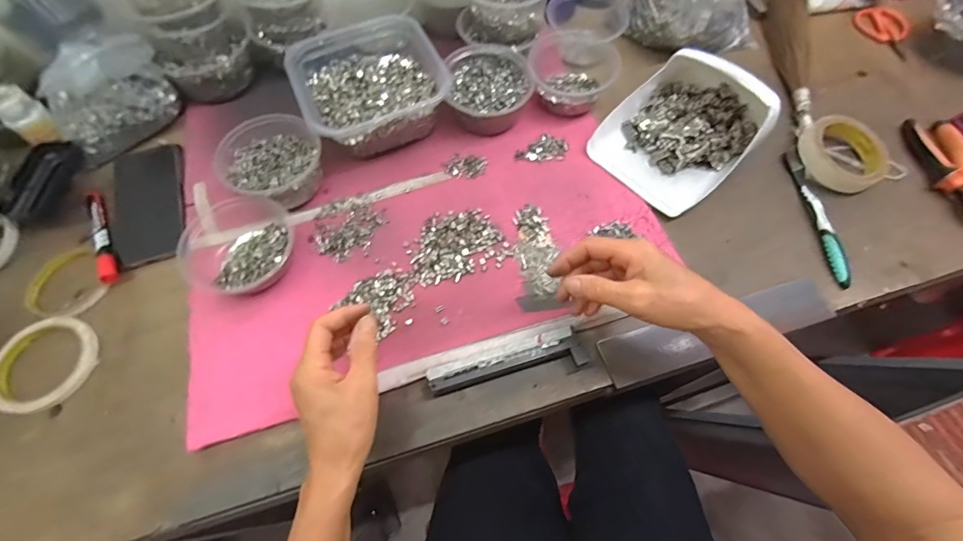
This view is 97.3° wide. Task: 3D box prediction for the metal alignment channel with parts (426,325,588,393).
[{"bbox_3d":[0.025,0.093,0.416,0.149,0.030,0.036,-14,67,-6],"label":"metal alignment channel with parts"}]

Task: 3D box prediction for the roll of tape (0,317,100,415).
[{"bbox_3d":[-0.447,0.094,0.431,0.099,0.009,0.096,0,66,0],"label":"roll of tape"}]

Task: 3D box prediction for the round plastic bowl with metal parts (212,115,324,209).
[{"bbox_3d":[-0.240,-0.123,0.493,0.103,0.065,0.104,0,66,0],"label":"round plastic bowl with metal parts"}]

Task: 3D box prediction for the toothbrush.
[{"bbox_3d":[0.388,-0.067,0.490,0.016,0.020,0.182,-2,66,-1],"label":"toothbrush"}]

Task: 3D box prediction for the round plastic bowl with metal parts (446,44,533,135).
[{"bbox_3d":[0.010,-0.230,0.547,0.104,0.054,0.118,-4,65,-1],"label":"round plastic bowl with metal parts"}]

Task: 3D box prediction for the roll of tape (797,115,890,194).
[{"bbox_3d":[0.439,-0.144,0.516,0.094,0.031,0.096,0,66,0],"label":"roll of tape"}]

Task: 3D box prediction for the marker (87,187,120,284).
[{"bbox_3d":[-0.444,-0.046,0.494,0.018,0.015,0.145,-28,69,-12],"label":"marker"}]

